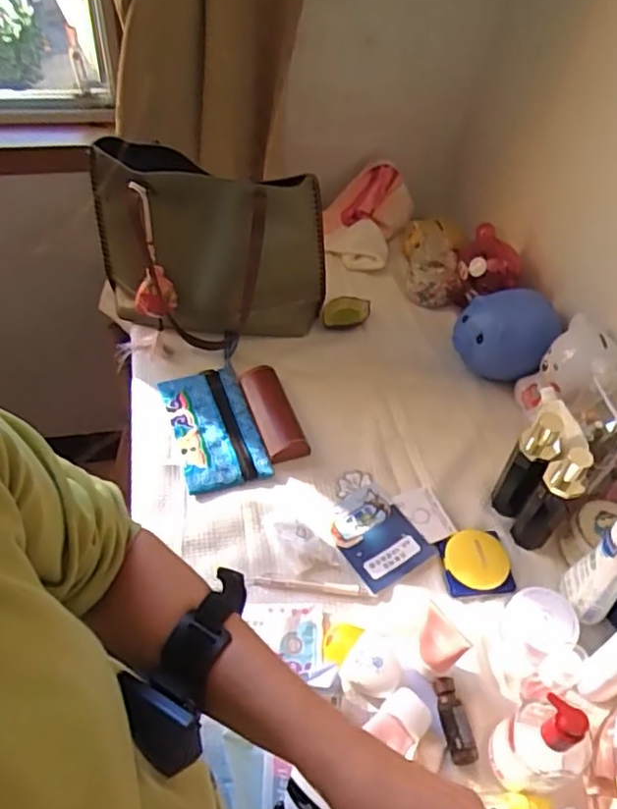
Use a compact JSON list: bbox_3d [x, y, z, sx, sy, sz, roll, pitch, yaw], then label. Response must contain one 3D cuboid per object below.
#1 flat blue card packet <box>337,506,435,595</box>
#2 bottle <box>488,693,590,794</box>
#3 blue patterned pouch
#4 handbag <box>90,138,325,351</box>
[{"bbox_3d":[0.099,0.182,0.799,0.097,0.013,0.074,-30,59,-27],"label":"flat blue card packet"},{"bbox_3d":[0.219,0.318,0.598,0.060,0.140,0.070,-21,55,-22],"label":"bottle"},{"bbox_3d":[-0.134,0.033,0.900,0.111,0.015,0.194,-13,53,-16],"label":"blue patterned pouch"},{"bbox_3d":[-0.141,-0.211,0.929,0.333,0.287,0.101,3,50,-3],"label":"handbag"}]

